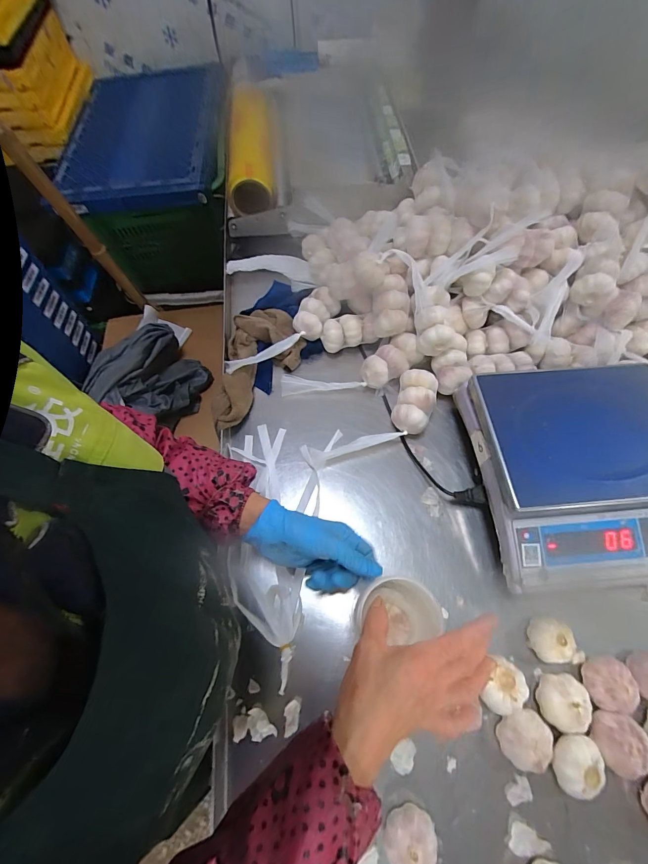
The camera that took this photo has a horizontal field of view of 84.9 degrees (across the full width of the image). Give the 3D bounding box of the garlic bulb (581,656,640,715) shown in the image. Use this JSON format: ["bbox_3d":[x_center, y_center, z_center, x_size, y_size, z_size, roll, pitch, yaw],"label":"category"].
[{"bbox_3d":[0.351,0.311,0.439,0.051,0.033,0.058,13,65,7],"label":"garlic bulb"}]

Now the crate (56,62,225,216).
[{"bbox_3d":[-0.458,-0.809,0.935,0.383,0.086,0.589,-6,64,-1],"label":"crate"}]

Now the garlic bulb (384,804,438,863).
[{"bbox_3d":[0.093,0.440,0.379,0.056,0.042,0.052,-21,66,-9],"label":"garlic bulb"}]

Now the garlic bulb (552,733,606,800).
[{"bbox_3d":[0.287,0.382,0.408,0.058,0.046,0.059,13,65,7],"label":"garlic bulb"}]

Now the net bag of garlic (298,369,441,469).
[{"bbox_3d":[0.088,-0.010,0.581,0.242,0.058,0.093,-33,68,-14],"label":"net bag of garlic"}]

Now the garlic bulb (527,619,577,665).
[{"bbox_3d":[0.290,0.268,0.456,0.053,0.038,0.052,10,65,5],"label":"garlic bulb"}]

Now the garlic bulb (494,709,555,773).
[{"bbox_3d":[0.235,0.360,0.418,0.052,0.038,0.057,0,64,0],"label":"garlic bulb"}]

